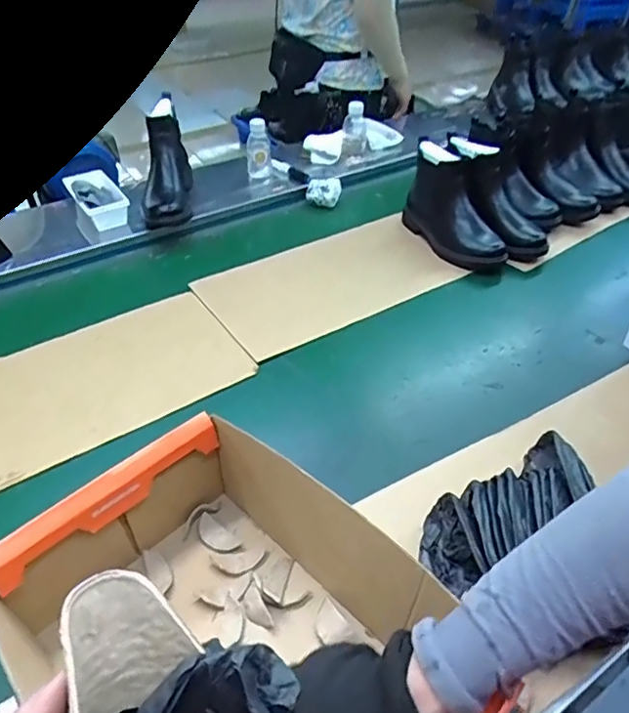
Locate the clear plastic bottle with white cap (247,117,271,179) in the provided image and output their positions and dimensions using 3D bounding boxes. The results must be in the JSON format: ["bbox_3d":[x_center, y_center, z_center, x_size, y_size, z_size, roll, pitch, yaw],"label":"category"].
[{"bbox_3d":[-0.120,-0.445,1.193,0.051,0.122,0.056,-5,43,-7],"label":"clear plastic bottle with white cap"}]

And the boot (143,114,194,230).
[{"bbox_3d":[-0.297,-0.371,1.089,0.090,0.151,0.210,-5,43,-7],"label":"boot"}]

